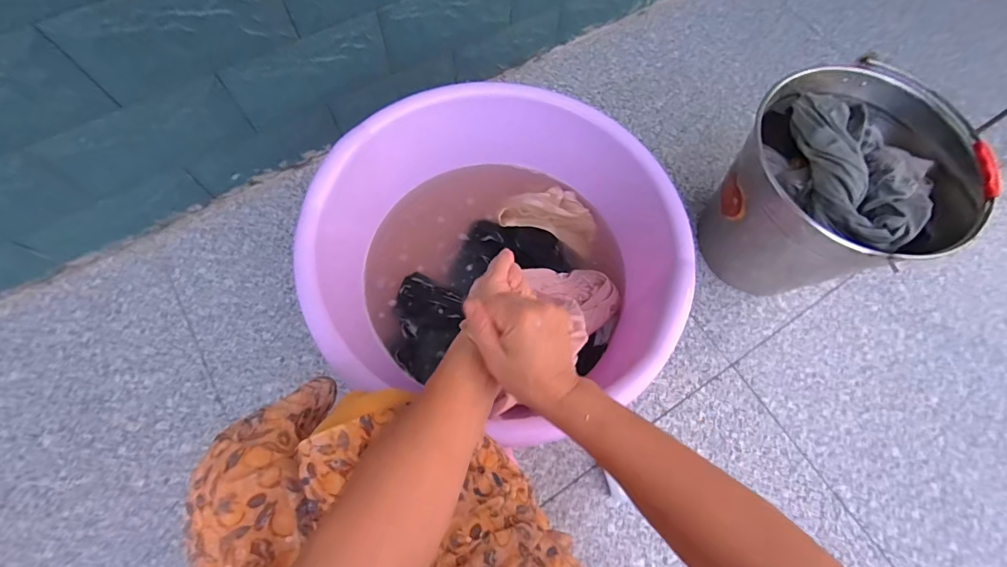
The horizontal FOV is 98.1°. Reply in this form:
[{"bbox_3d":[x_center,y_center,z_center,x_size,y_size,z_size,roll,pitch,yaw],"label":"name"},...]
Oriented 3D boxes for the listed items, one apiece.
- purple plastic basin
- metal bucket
[{"bbox_3d":[-0.007,-0.038,0.695,0.532,0.184,0.514,1,69,-3],"label":"purple plastic basin"},{"bbox_3d":[0.524,-0.140,0.745,0.276,0.302,0.302,1,69,-3],"label":"metal bucket"}]

